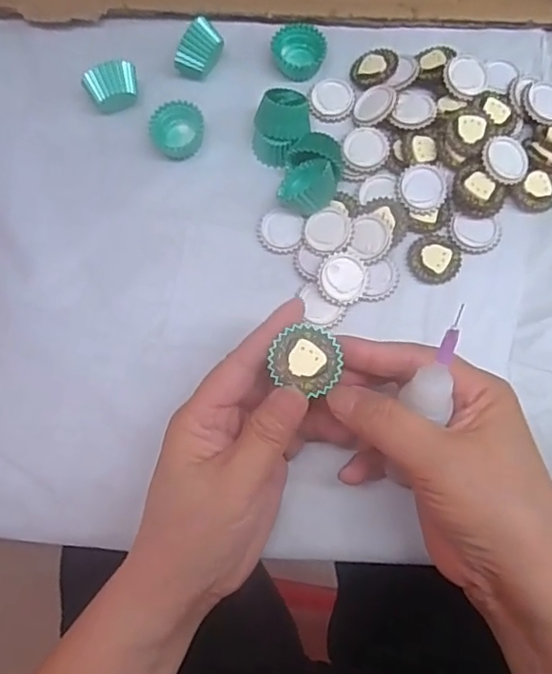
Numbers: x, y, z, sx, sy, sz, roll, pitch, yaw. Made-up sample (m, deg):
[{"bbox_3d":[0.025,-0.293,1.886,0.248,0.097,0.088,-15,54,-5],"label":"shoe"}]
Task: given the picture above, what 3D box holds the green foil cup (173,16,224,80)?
[{"bbox_3d":[-0.047,-0.171,0.363,0.031,0.029,0.018,-43,79,-10],"label":"green foil cup"}]

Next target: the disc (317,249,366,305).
[{"bbox_3d":[0.036,-0.033,0.328,0.027,0.004,0.028,0,92,-5],"label":"disc"}]

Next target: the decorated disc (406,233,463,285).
[{"bbox_3d":[0.089,-0.044,0.334,0.029,0.004,0.029,0,75,0],"label":"decorated disc"}]

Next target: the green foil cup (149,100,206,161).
[{"bbox_3d":[-0.059,-0.124,0.359,0.028,0.017,0.030,0,75,0],"label":"green foil cup"}]

